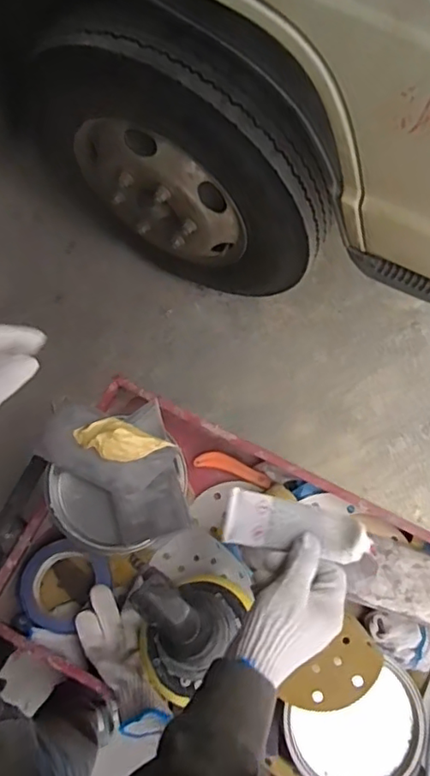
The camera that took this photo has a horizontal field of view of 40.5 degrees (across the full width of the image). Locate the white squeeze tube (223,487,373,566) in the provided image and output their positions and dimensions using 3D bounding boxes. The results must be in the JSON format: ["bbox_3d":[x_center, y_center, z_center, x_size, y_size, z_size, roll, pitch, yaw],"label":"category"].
[{"bbox_3d":[0.077,0.135,0.561,0.135,0.017,0.049,8,73,15],"label":"white squeeze tube"}]

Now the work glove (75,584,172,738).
[{"bbox_3d":[-0.112,0.319,0.684,0.073,0.045,0.167,-31,54,-7],"label":"work glove"}]

